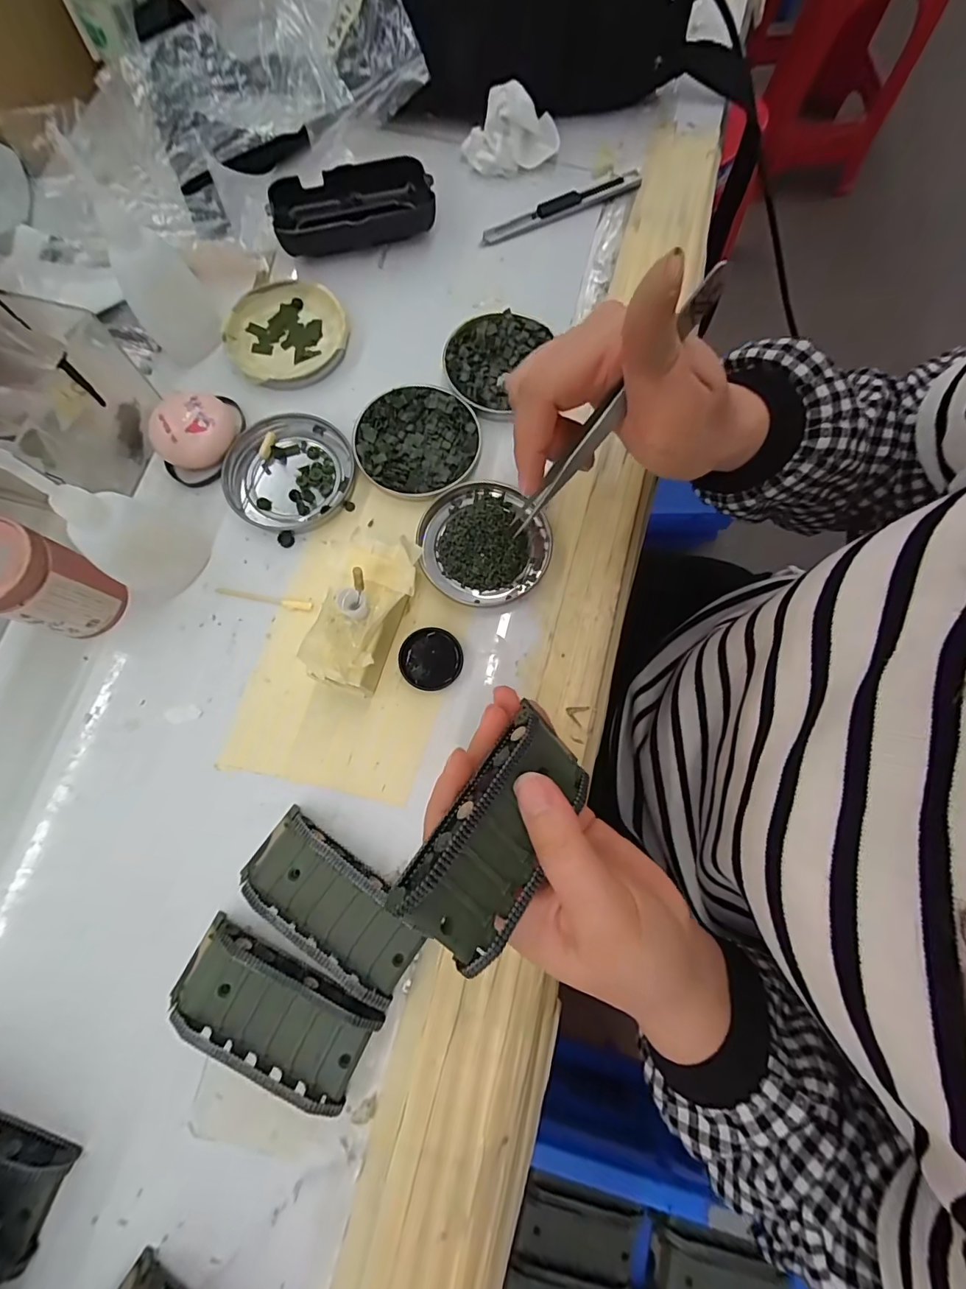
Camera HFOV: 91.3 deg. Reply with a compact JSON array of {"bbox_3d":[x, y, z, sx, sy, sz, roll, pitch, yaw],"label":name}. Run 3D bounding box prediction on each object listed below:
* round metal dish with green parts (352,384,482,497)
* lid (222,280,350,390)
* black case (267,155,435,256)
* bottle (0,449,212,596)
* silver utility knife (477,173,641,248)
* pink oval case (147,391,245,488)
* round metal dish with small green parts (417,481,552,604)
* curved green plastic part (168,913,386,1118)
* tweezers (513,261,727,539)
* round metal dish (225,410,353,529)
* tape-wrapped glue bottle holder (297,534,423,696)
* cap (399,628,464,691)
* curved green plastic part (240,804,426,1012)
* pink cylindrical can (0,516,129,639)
[{"bbox_3d":[-0.042,-0.129,0.300,0.077,0.010,0.075,0,77,-1],"label":"round metal dish with green parts"},{"bbox_3d":[-0.132,-0.209,0.319,0.080,0.012,0.073,0,77,-1],"label":"lid"},{"bbox_3d":[-0.091,-0.307,0.333,0.108,0.027,0.050,-14,78,-5],"label":"black case"},{"bbox_3d":[-0.188,-0.066,0.231,0.050,0.115,0.047,40,79,7],"label":"bottle"},{"bbox_3d":[0.059,-0.324,0.348,0.128,0.012,0.013,-22,78,-6],"label":"silver utility knife"},{"bbox_3d":[-0.175,-0.130,0.292,0.055,0.023,0.046,-34,80,-9],"label":"pink oval case"},{"bbox_3d":[0.001,-0.062,0.286,0.078,0.009,0.074,0,77,-1],"label":"round metal dish with small green parts"},{"bbox_3d":[-0.101,0.175,0.227,0.095,0.020,0.047,26,78,5],"label":"curved green plastic part"},{"bbox_3d":[0.049,-0.093,0.203,0.011,0.129,0.009,-26,76,-44],"label":"tweezers"},{"bbox_3d":[-0.122,-0.109,0.297,0.072,0.007,0.079,0,77,-1],"label":"round metal dish"},{"bbox_3d":[-0.063,-0.017,0.259,0.041,0.042,0.085,20,77,3],"label":"tape-wrapped glue bottle holder"},{"bbox_3d":[-0.029,0.008,0.272,0.035,0.007,0.035,0,77,-1],"label":"cap"},{"bbox_3d":[-0.075,0.130,0.237,0.096,0.020,0.043,36,79,7],"label":"curved green plastic part"},{"bbox_3d":[-0.230,-0.032,0.248,0.041,0.064,0.043,0,77,-1],"label":"pink cylindrical can"}]

